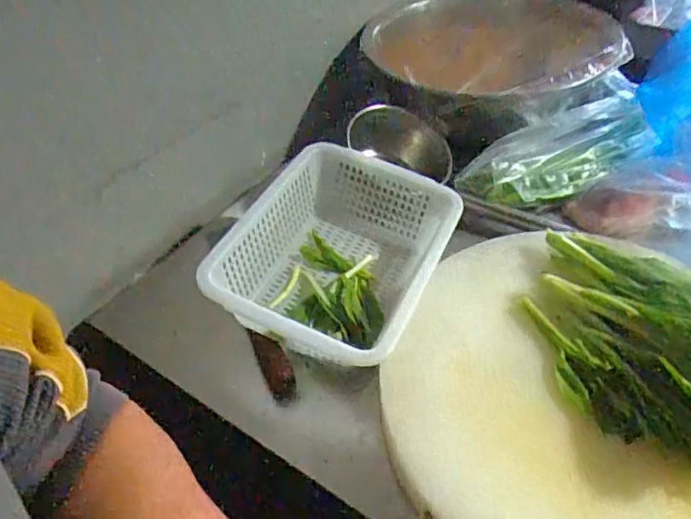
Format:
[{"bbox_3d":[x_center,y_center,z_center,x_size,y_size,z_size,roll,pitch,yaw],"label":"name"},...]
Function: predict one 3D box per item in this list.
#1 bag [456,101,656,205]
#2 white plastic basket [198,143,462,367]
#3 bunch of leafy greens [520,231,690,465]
[{"bbox_3d":[0.320,-0.152,0.844,0.309,0.070,0.105,-17,47,-12],"label":"bag"},{"bbox_3d":[-0.002,0.009,0.707,0.221,0.142,0.292,15,48,18],"label":"white plastic basket"},{"bbox_3d":[0.307,0.080,0.562,0.186,0.066,0.315,-31,51,-24],"label":"bunch of leafy greens"}]

